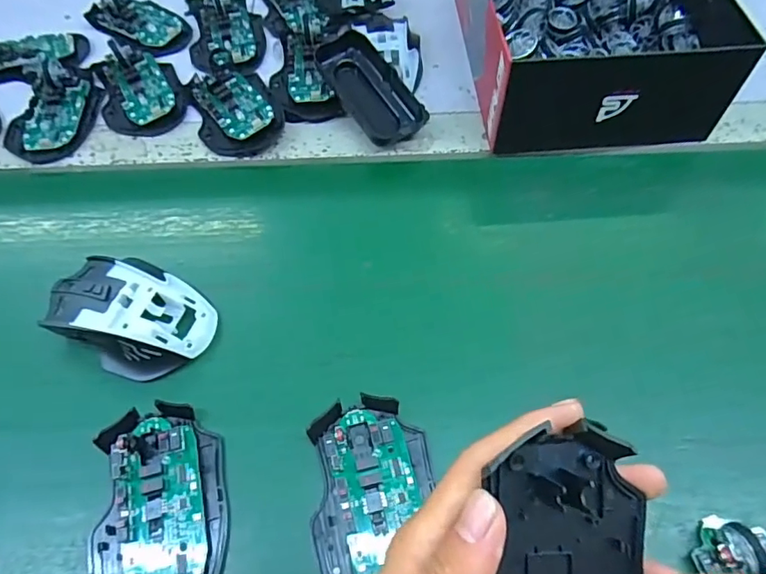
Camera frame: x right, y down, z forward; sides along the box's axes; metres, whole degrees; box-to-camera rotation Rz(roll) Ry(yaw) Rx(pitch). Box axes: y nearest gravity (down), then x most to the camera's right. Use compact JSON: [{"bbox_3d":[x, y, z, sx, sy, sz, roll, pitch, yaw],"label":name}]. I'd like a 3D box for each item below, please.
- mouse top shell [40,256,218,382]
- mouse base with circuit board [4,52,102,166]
[{"bbox_3d":[-0.175,0.016,0.352,0.115,0.036,0.073,20,63,14],"label":"mouse top shell"},{"bbox_3d":[-0.301,-0.169,0.471,0.073,0.029,0.121,-6,60,-1],"label":"mouse base with circuit board"}]

